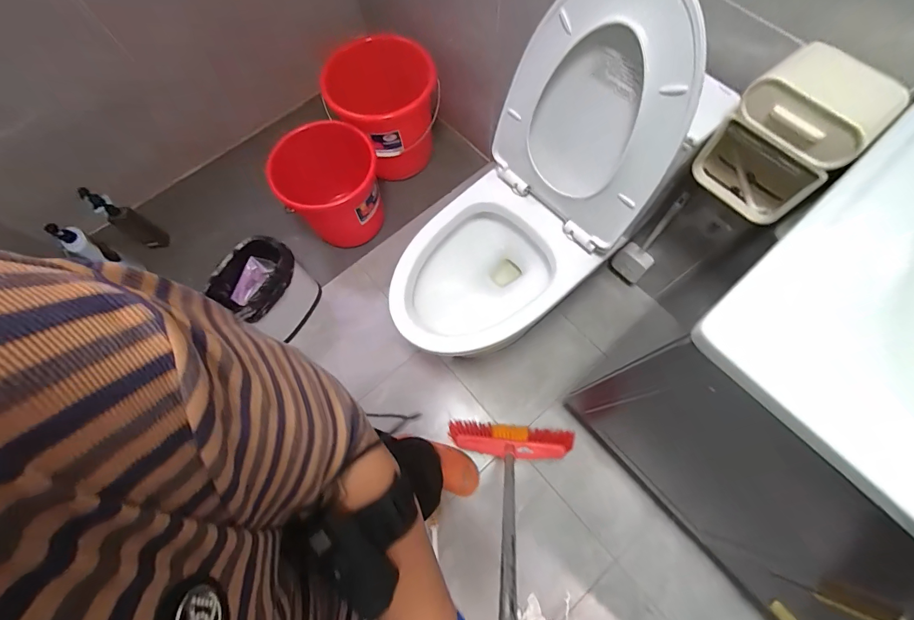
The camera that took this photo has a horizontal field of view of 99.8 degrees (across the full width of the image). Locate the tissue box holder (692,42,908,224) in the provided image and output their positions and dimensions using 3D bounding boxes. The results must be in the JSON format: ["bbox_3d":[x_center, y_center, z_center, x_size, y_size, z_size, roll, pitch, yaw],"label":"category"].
[{"bbox_3d":[0.533,-0.273,0.634,0.116,0.219,0.169,-38,74,-11],"label":"tissue box holder"}]

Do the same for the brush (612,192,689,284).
[{"bbox_3d":[0.541,-0.189,1.076,0.072,0.355,0.094,-33,73,-9],"label":"brush"}]

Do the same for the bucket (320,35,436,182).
[{"bbox_3d":[-0.241,-0.665,1.319,0.321,0.352,0.301,0,71,1],"label":"bucket"}]

